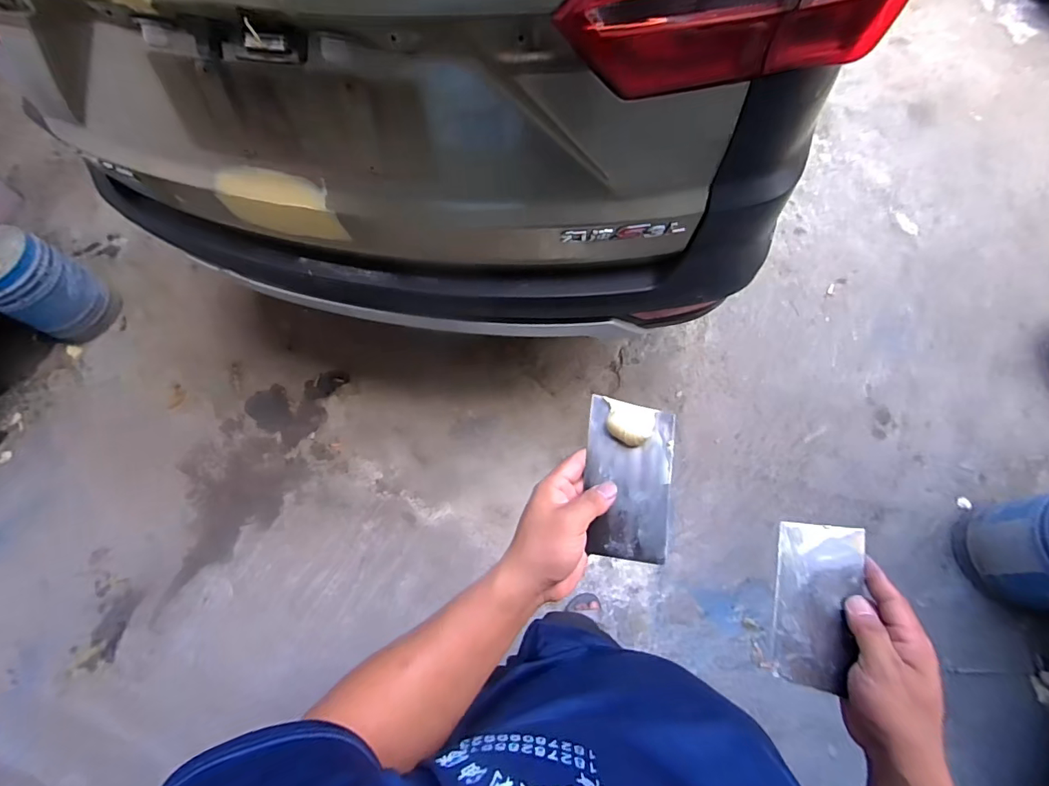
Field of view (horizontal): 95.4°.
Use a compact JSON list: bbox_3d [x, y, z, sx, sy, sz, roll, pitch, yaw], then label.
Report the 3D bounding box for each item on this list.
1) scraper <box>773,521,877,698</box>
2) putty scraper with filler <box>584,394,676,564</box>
[{"bbox_3d":[0.253,0.179,0.407,0.072,0.009,0.131,11,71,6],"label":"scraper"},{"bbox_3d":[0.093,0.073,0.412,0.072,0.025,0.137,-2,83,2],"label":"putty scraper with filler"}]

